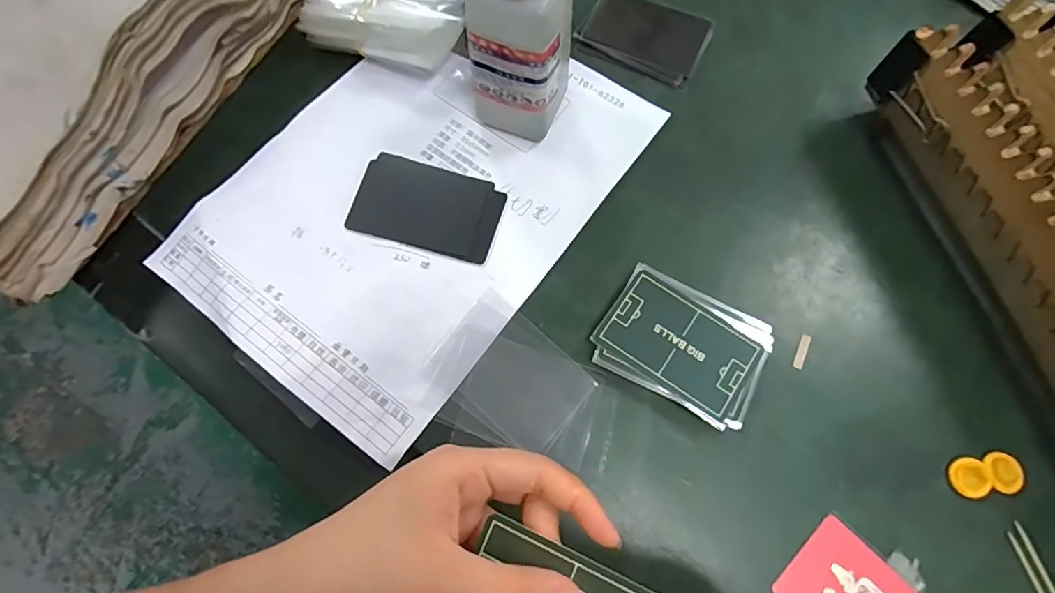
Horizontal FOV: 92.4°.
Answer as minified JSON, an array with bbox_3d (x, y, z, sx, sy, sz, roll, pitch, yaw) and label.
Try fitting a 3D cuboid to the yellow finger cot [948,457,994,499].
[{"bbox_3d":[0.244,0.100,0.279,0.019,0.005,0.021,35,77,11],"label":"yellow finger cot"}]

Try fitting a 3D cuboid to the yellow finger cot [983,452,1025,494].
[{"bbox_3d":[0.263,0.097,0.279,0.019,0.004,0.021,-8,73,-1],"label":"yellow finger cot"}]

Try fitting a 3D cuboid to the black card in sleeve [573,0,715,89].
[{"bbox_3d":[0.088,-0.196,0.377,0.088,0.004,0.066,26,74,2],"label":"black card in sleeve"}]

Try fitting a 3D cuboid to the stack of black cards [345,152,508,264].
[{"bbox_3d":[-0.066,-0.061,0.338,0.098,0.005,0.060,15,74,6],"label":"stack of black cards"}]

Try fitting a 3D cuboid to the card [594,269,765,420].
[{"bbox_3d":[0.088,0.026,0.293,0.083,0.004,0.052,34,76,10],"label":"card"}]

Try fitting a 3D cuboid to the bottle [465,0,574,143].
[{"bbox_3d":[-0.002,-0.163,0.299,0.060,0.133,0.074,19,75,7],"label":"bottle"}]

